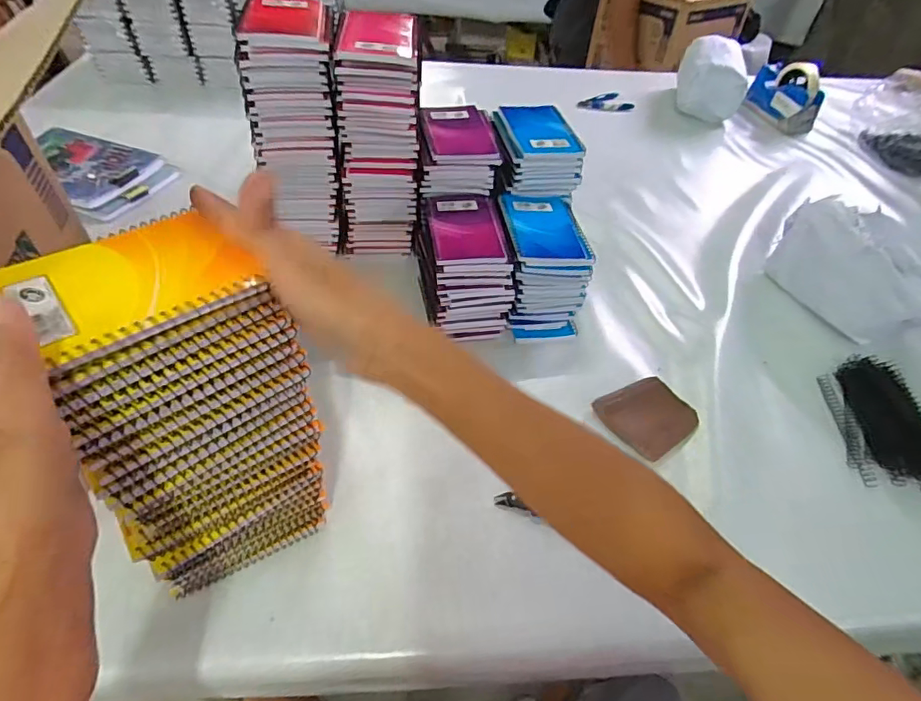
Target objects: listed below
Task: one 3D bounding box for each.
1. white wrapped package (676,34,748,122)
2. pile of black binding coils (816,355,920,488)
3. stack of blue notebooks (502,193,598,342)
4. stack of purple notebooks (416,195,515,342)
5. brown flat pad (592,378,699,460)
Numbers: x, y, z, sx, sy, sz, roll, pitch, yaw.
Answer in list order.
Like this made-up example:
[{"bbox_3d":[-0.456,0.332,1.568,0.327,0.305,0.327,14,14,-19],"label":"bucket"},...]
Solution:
[{"bbox_3d":[0.567,-0.609,1.178,0.152,0.140,0.163,20,49,12],"label":"white wrapped package"},{"bbox_3d":[0.502,0.080,0.604,0.130,0.027,0.164,7,48,0],"label":"pile of black binding coils"},{"bbox_3d":[0.103,-0.110,0.681,0.103,0.128,0.152,-2,48,-8],"label":"stack of blue notebooks"},{"bbox_3d":[0.004,-0.111,0.664,0.105,0.108,0.162,-2,48,-8],"label":"stack of purple notebooks"},{"bbox_3d":[0.216,0.071,0.593,0.095,0.022,0.090,-24,55,-25],"label":"brown flat pad"}]

